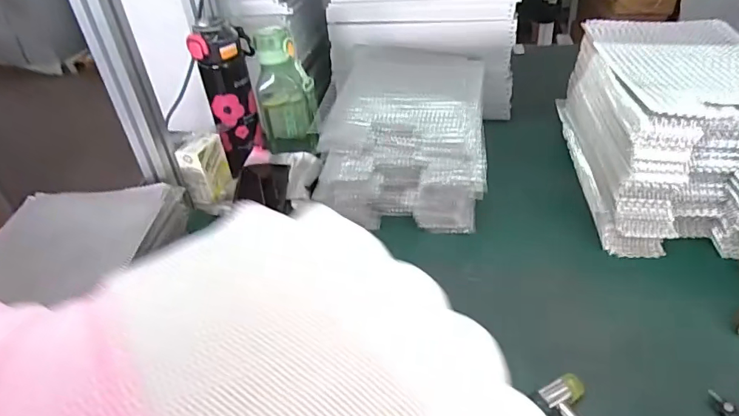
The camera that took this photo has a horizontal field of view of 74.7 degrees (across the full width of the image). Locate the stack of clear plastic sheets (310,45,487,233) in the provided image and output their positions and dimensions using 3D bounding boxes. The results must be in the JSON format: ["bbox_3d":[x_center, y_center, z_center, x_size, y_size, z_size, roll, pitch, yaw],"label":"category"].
[{"bbox_3d":[0.068,-0.124,0.773,0.238,0.159,0.329,5,38,14],"label":"stack of clear plastic sheets"}]

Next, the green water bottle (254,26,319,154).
[{"bbox_3d":[-0.145,-0.188,0.842,0.094,0.231,0.070,-10,37,-6],"label":"green water bottle"}]

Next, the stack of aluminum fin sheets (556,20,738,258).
[{"bbox_3d":[0.426,-0.121,0.683,0.222,0.185,0.338,0,37,8],"label":"stack of aluminum fin sheets"}]

